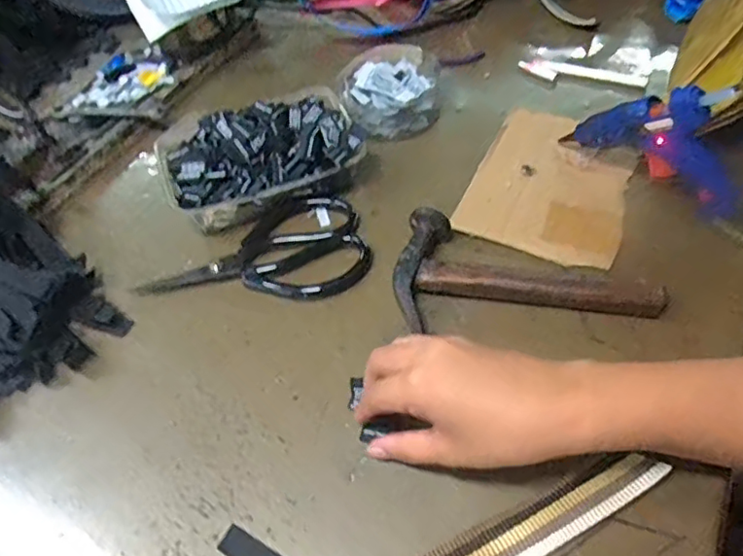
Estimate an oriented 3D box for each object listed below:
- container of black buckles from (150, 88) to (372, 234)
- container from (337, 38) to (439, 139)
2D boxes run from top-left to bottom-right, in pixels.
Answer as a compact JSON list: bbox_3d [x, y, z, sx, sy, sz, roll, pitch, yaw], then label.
[{"bbox_3d":[-0.096,-0.106,0.521,0.168,0.049,0.124,-21,52,-9],"label":"container of black buckles"},{"bbox_3d":[0.019,-0.181,0.576,0.094,0.038,0.103,-5,51,4],"label":"container"}]

